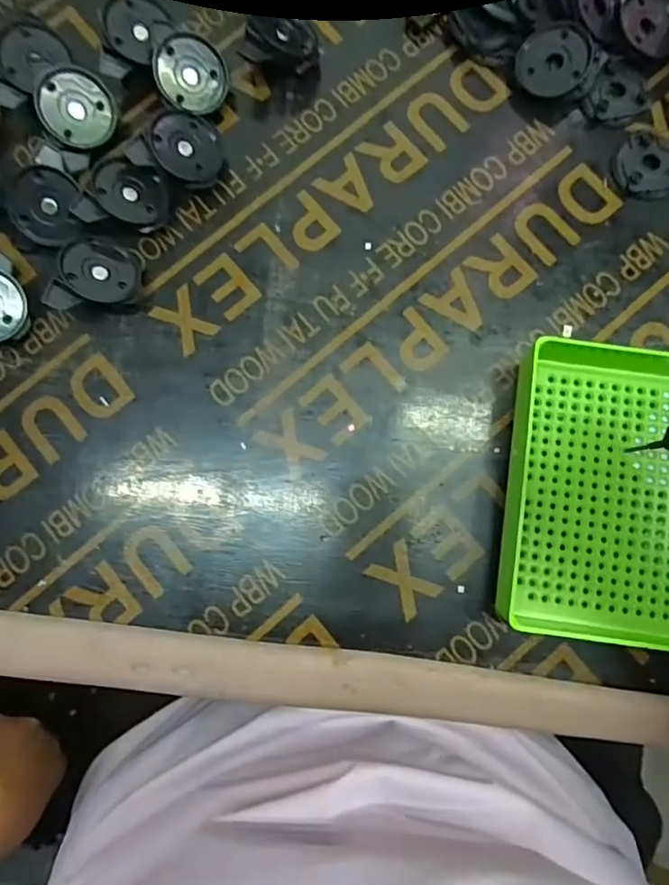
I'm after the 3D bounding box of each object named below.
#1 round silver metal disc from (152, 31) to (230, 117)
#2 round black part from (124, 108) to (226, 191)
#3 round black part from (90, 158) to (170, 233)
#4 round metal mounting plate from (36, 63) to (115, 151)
[{"bbox_3d":[-0.084,-0.220,0.336,0.043,0.008,0.044,-4,98,-29],"label":"round silver metal disc"},{"bbox_3d":[-0.091,-0.173,0.332,0.047,0.014,0.047,2,86,-31],"label":"round black part"},{"bbox_3d":[-0.119,-0.144,0.328,0.040,0.009,0.036,-4,87,-31],"label":"round black part"},{"bbox_3d":[-0.152,-0.196,0.331,0.042,0.009,0.041,-3,98,-25],"label":"round metal mounting plate"}]

